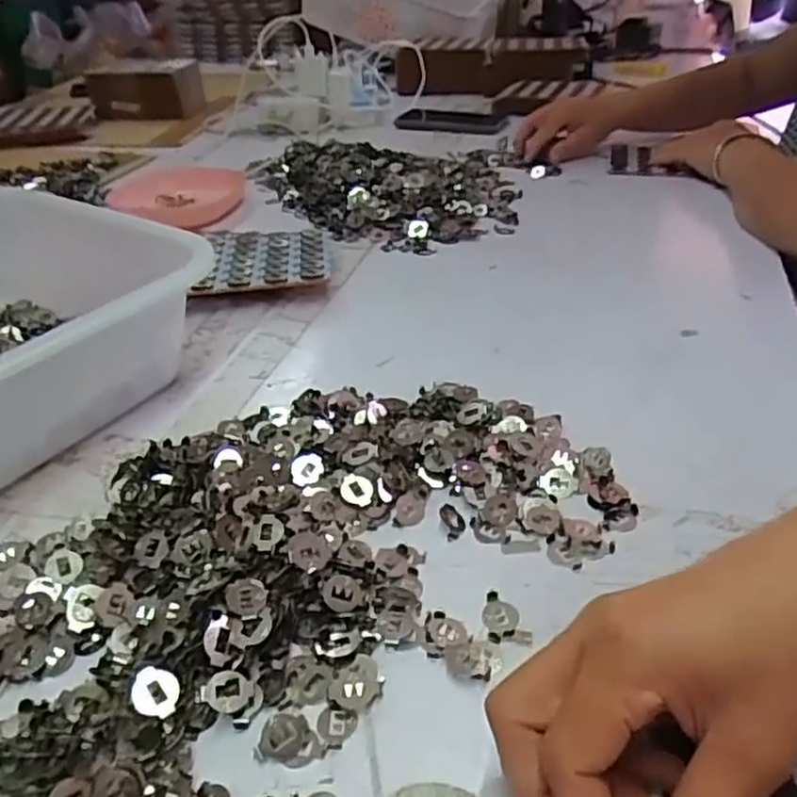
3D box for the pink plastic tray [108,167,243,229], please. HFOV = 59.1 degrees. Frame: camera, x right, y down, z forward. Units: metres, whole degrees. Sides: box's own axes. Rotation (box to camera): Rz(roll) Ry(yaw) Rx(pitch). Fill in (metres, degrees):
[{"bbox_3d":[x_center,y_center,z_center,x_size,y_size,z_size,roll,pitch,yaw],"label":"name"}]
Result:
[{"bbox_3d":[-0.253,-0.233,0.810,0.142,0.030,0.119,-2,34,0],"label":"pink plastic tray"}]

